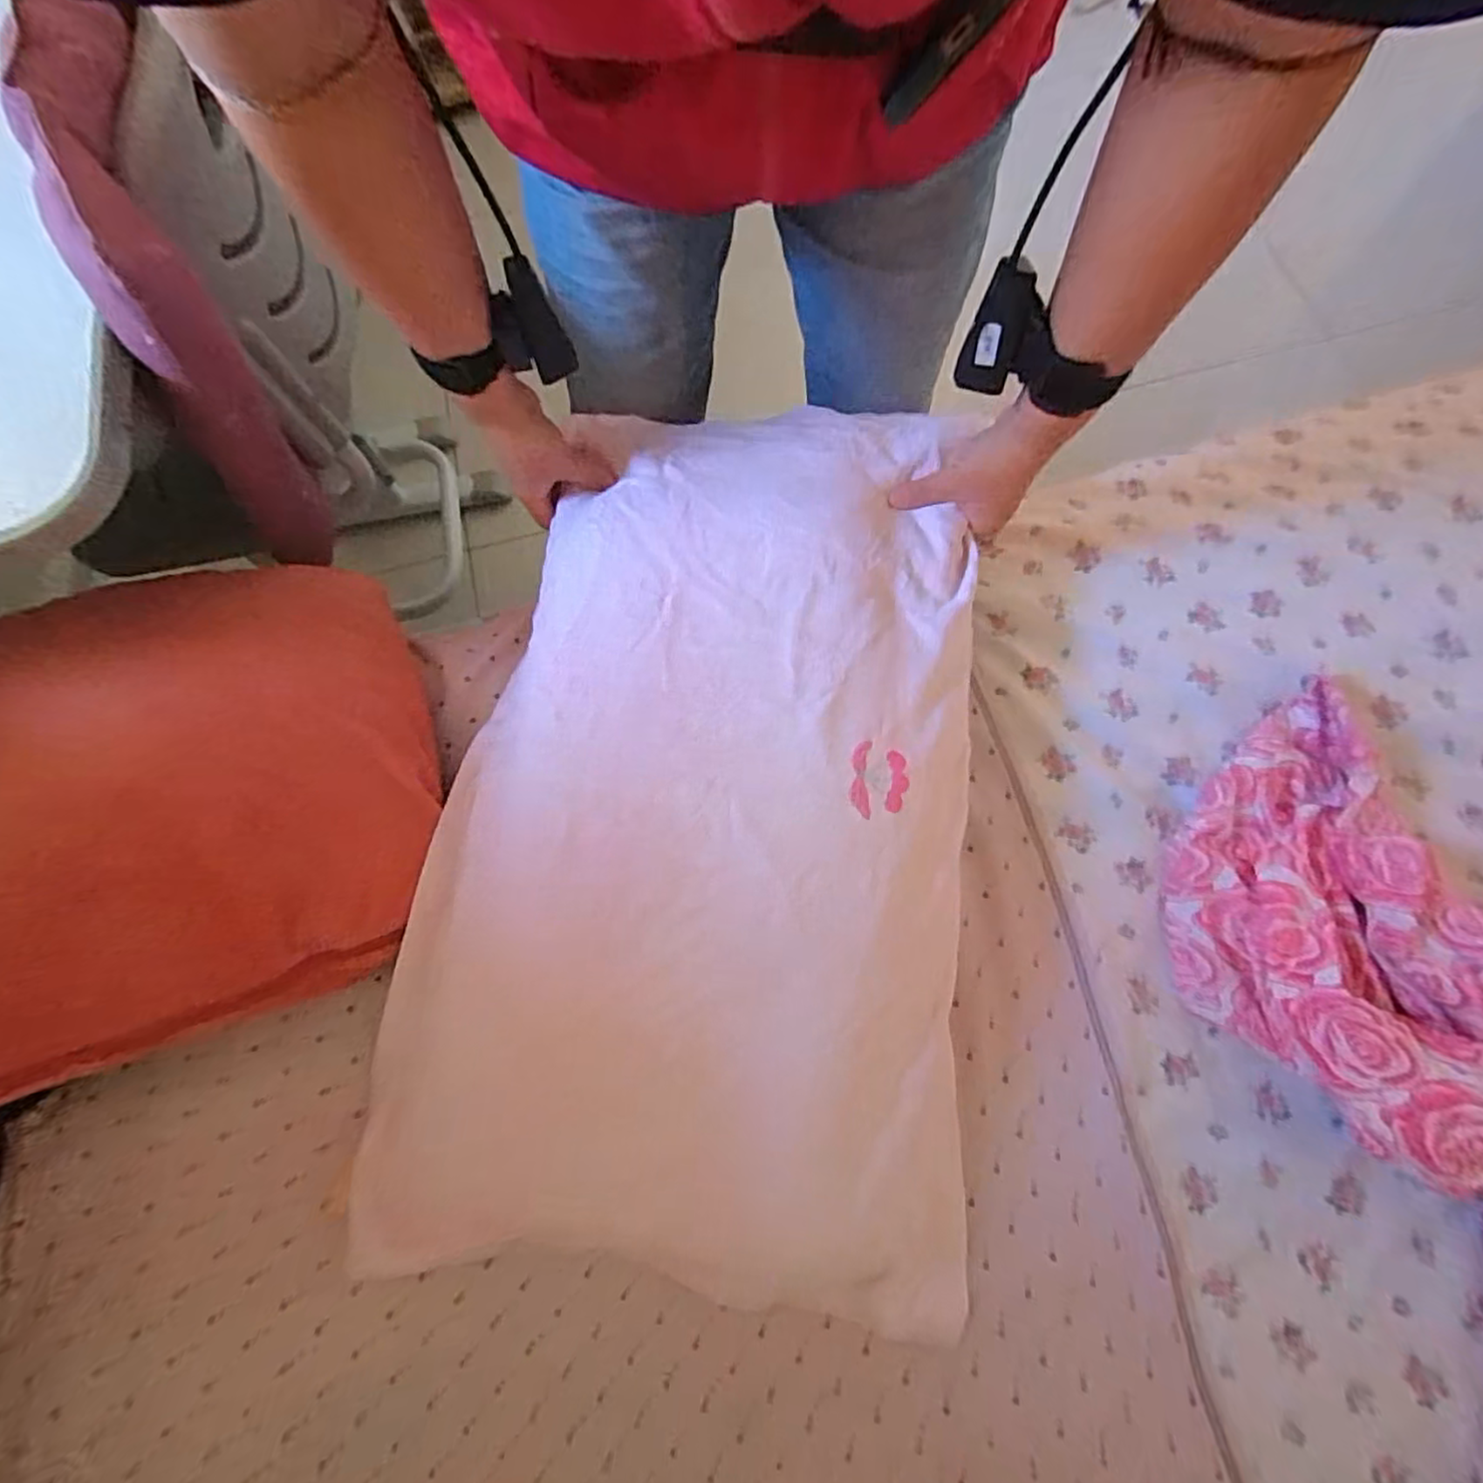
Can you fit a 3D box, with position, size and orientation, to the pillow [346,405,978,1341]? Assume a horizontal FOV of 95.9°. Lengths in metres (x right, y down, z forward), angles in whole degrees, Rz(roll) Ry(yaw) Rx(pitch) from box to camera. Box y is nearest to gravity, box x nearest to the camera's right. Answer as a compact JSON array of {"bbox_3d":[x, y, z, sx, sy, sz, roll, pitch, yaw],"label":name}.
[{"bbox_3d":[-0.030,0.048,0.491,0.389,0.118,0.641,4,73,2],"label":"pillow"}]

